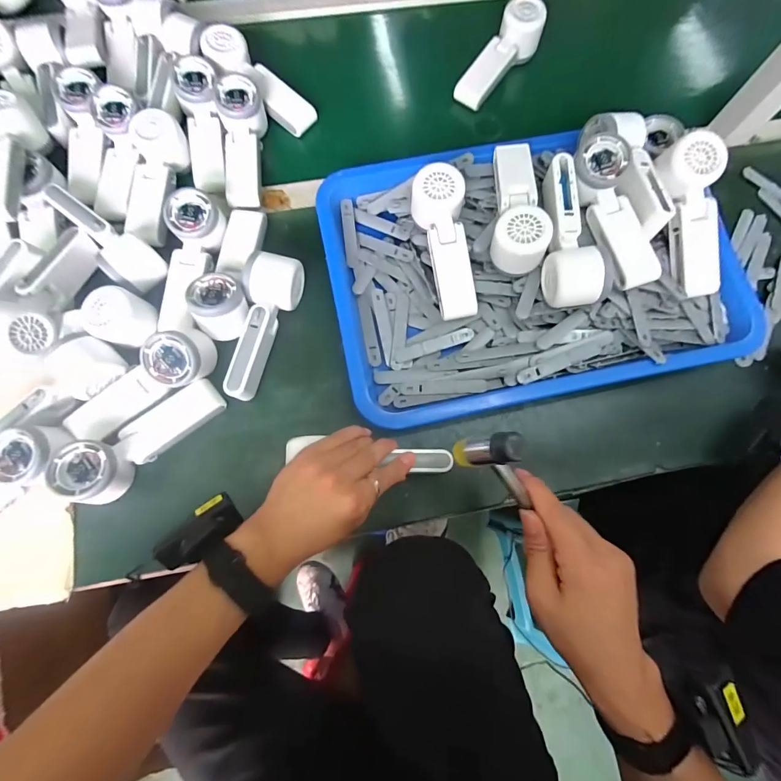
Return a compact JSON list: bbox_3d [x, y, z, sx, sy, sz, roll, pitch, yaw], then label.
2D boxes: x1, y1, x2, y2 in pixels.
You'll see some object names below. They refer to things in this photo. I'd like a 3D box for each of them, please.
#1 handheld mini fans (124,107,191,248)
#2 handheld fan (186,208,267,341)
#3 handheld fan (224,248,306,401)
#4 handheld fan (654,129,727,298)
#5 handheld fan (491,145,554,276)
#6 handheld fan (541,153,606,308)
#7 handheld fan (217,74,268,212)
[{"bbox_3d":[-0.284,-0.259,0.462,0.061,0.039,0.167,-2,75,-2],"label":"handheld mini fans"},{"bbox_3d":[-0.180,-0.146,0.431,0.055,0.044,0.176,5,75,0],"label":"handheld fan"},{"bbox_3d":[-0.144,-0.069,0.423,0.054,0.052,0.161,13,75,2],"label":"handheld fan"},{"bbox_3d":[0.329,-0.188,0.419,0.054,0.036,0.167,-14,102,-5],"label":"handheld fan"},{"bbox_3d":[0.140,-0.209,0.423,0.057,0.047,0.171,5,75,0],"label":"handheld fan"},{"bbox_3d":[0.192,-0.167,0.420,0.053,0.063,0.169,4,75,0],"label":"handheld fan"},{"bbox_3d":[-0.189,-0.312,0.481,0.055,0.040,0.169,-3,75,-2],"label":"handheld fan"}]

